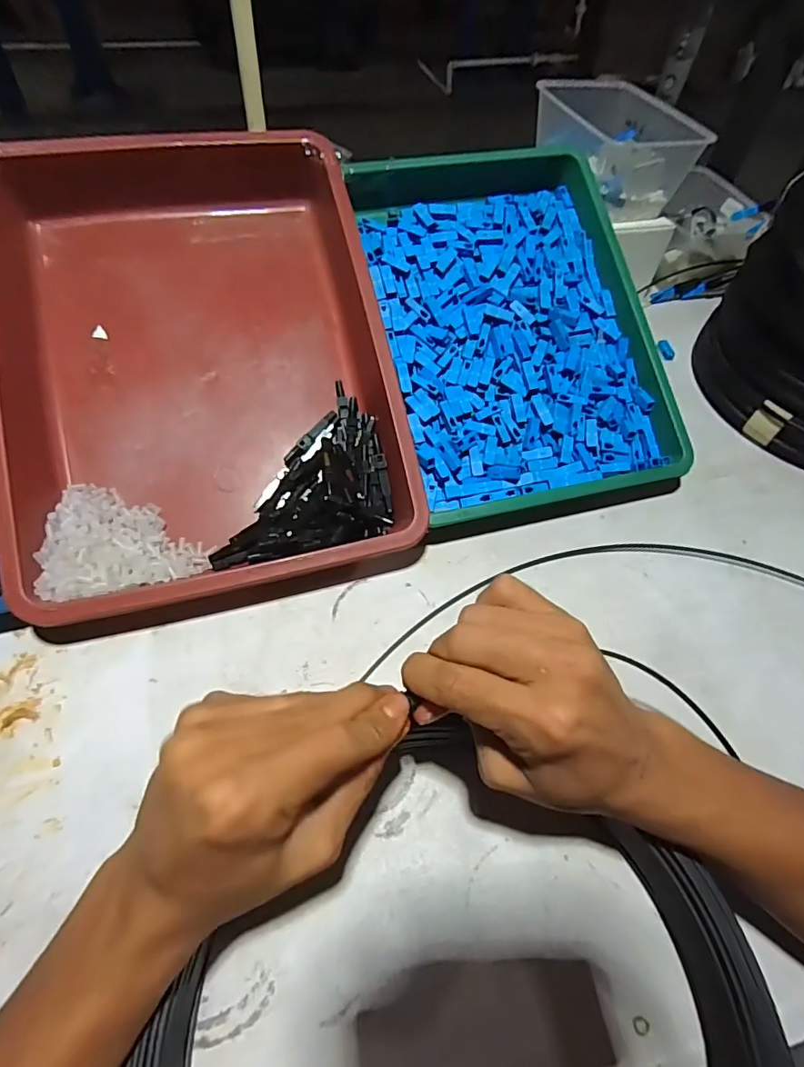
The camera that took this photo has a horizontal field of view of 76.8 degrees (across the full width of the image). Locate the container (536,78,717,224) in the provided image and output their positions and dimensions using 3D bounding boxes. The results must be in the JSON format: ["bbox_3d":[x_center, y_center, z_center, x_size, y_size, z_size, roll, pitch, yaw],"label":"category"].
[{"bbox_3d":[0.215,-0.403,0.533,0.105,0.077,0.165,-15,56,-13],"label":"container"}]

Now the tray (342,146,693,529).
[{"bbox_3d":[0.093,-0.178,0.425,0.216,0.036,0.323,-12,79,-9],"label":"tray"}]

